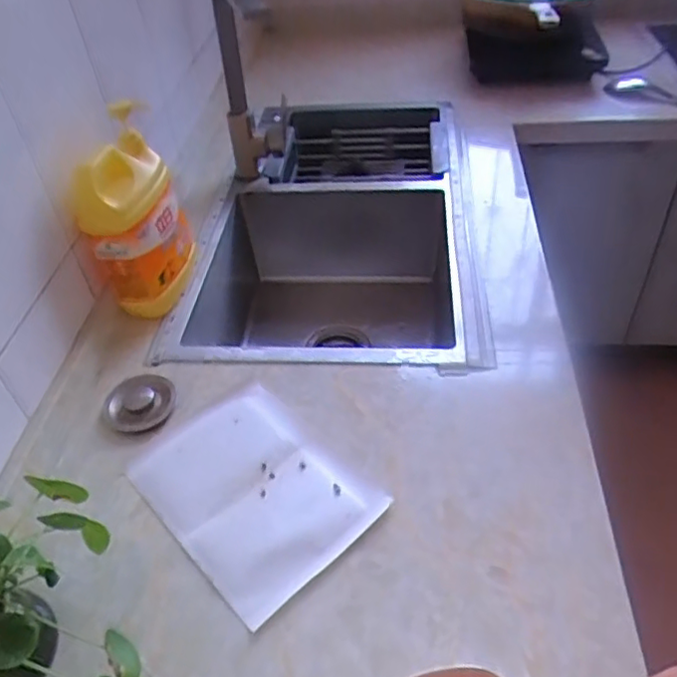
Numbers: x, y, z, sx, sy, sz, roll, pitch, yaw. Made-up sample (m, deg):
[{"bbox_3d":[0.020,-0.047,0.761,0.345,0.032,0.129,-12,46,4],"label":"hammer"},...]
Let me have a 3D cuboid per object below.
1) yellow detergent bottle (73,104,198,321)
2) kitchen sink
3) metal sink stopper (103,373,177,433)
[{"bbox_3d":[-0.258,-0.155,0.802,0.087,0.211,0.146,5,45,8],"label":"yellow detergent bottle"},{"bbox_3d":[0.003,-0.135,1.120,0.408,0.272,0.739,2,44,8],"label":"kitchen sink"},{"bbox_3d":[-0.233,0.074,0.730,0.068,0.020,0.077,14,47,16],"label":"metal sink stopper"}]

